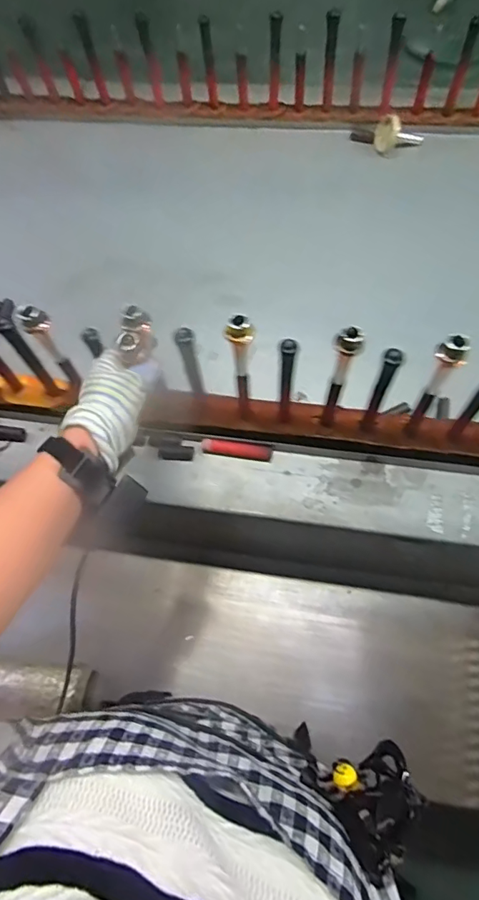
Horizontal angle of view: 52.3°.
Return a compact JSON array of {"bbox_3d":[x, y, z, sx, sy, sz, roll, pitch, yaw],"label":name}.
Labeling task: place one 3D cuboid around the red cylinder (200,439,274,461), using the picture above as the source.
[{"bbox_3d":[-0.003,0.000,0.622,0.087,0.018,0.015,5,65,5],"label":"red cylinder"}]

